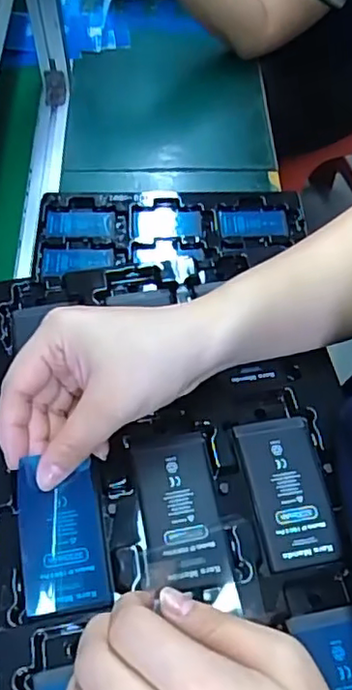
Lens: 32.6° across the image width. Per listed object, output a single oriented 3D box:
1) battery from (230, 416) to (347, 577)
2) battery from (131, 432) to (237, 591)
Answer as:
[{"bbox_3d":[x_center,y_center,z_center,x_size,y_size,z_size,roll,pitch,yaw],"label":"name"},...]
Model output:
[{"bbox_3d":[0.063,0.080,0.340,0.043,0.004,0.084,-9,58,-7],"label":"battery"},{"bbox_3d":[0.002,0.089,0.332,0.042,0.004,0.085,-8,58,-6],"label":"battery"}]

